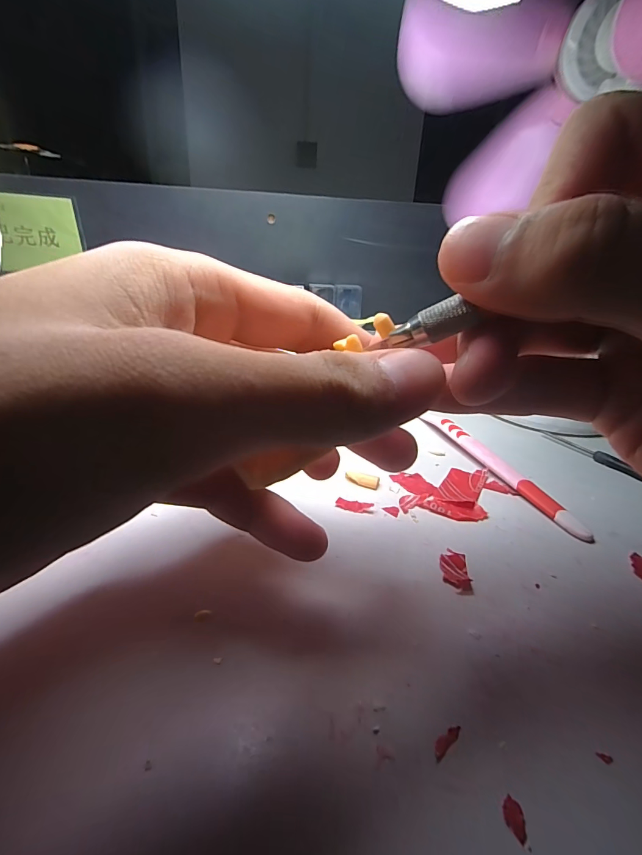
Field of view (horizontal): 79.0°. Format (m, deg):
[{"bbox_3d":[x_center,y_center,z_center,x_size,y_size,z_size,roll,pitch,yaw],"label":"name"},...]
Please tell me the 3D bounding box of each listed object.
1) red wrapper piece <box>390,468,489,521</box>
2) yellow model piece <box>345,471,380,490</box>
[{"bbox_3d":[0.060,0.029,0.183,0.049,0.004,0.039,2,24,-2],"label":"red wrapper piece"},{"bbox_3d":[0.020,0.025,0.187,0.017,0.004,0.006,9,25,14],"label":"yellow model piece"}]

